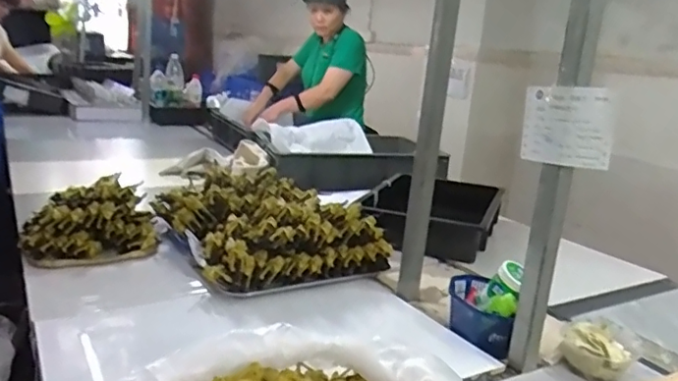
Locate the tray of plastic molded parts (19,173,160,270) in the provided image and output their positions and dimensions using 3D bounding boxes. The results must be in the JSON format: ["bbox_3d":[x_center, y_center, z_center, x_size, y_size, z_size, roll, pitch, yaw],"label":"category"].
[{"bbox_3d":[-0.507,0.073,1.181,0.249,0.152,0.165,-4,16,-31],"label":"tray of plastic molded parts"}]

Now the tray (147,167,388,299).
[{"bbox_3d":[-0.152,0.074,1.227,0.362,0.143,0.422,-4,16,-31],"label":"tray"}]

